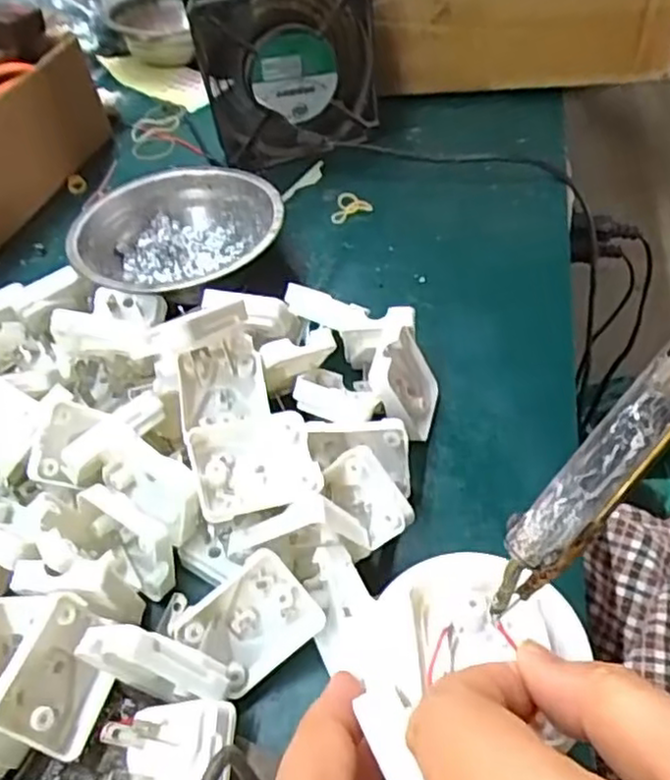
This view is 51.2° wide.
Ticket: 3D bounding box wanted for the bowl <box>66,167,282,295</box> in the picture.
[{"bbox_3d":[-0.097,-0.092,0.435,0.123,0.037,0.123,-4,49,4],"label":"bowl"}]

